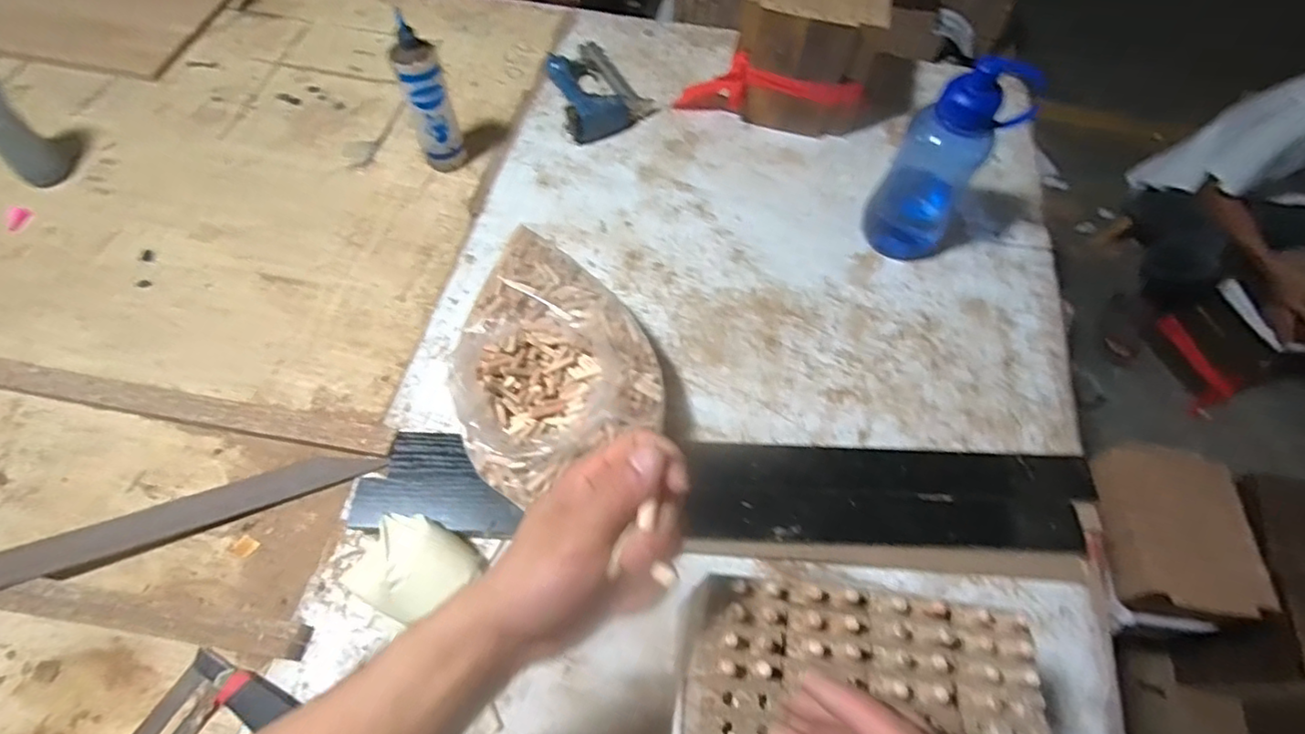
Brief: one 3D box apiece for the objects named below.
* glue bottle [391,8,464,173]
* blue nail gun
[{"bbox_3d":[-0.301,-0.353,0.801,0.053,0.207,0.047,-16,63,-11],"label":"glue bottle"},{"bbox_3d":[-0.086,-0.453,0.951,0.146,0.054,0.214,-17,64,-12],"label":"blue nail gun"}]

